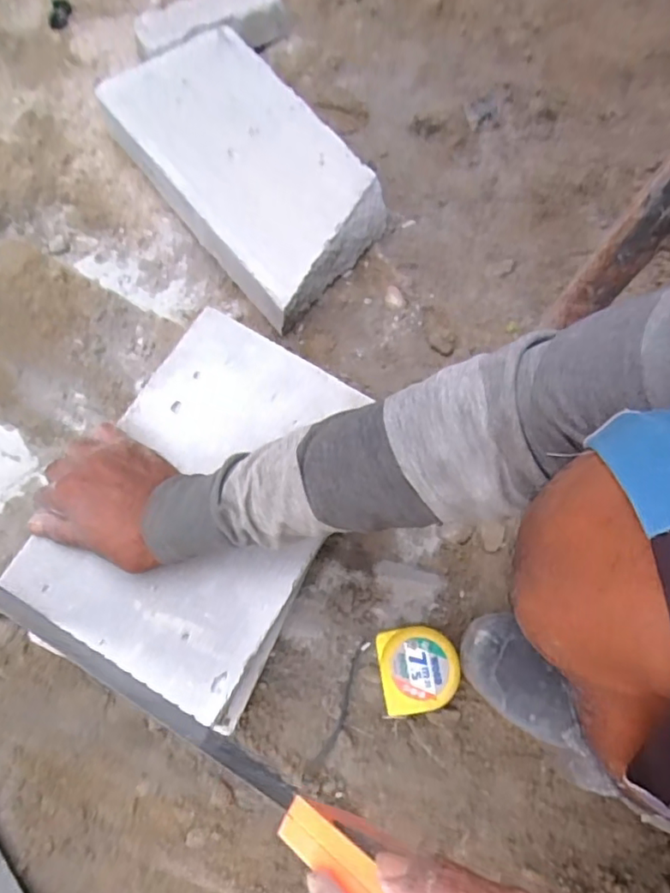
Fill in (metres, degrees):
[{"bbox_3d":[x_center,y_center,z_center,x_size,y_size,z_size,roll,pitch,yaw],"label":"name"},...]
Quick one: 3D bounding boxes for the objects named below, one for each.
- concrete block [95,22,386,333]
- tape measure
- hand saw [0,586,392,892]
[{"bbox_3d":[-0.103,-0.341,0.698,0.201,0.088,0.369,-37,75,-15],"label":"concrete block"},{"bbox_3d":[0.078,0.210,0.534,0.071,0.036,0.072,-9,71,-5],"label":"tape measure"},{"bbox_3d":[-0.116,0.157,0.340,0.419,0.111,0.018,22,71,25],"label":"hand saw"}]

